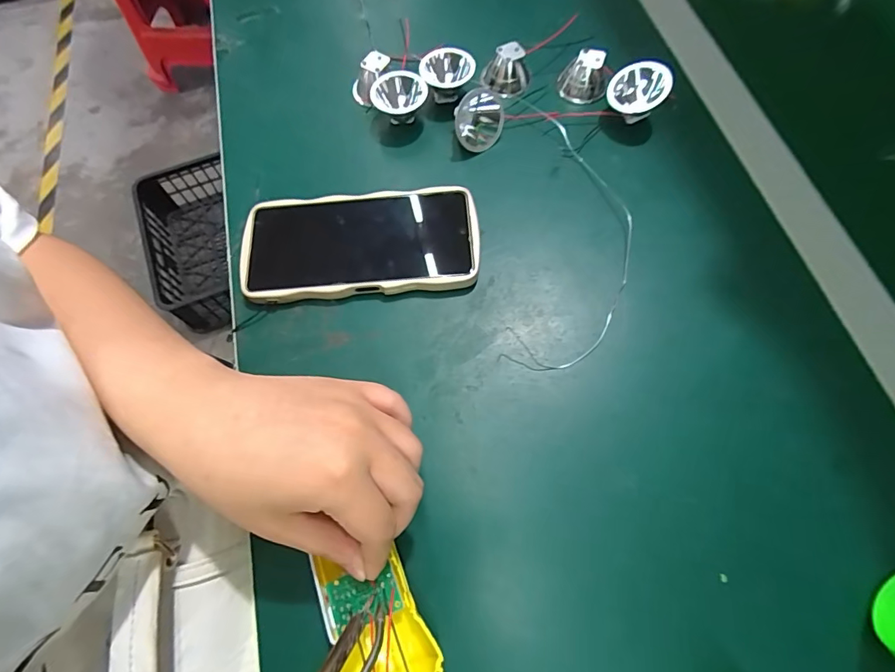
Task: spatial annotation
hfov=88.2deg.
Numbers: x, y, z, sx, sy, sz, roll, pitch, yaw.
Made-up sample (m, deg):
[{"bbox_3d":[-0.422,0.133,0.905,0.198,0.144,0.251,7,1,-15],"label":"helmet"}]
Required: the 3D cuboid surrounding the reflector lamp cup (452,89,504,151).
[{"bbox_3d":[0.024,-0.171,0.368,0.034,0.033,0.036,-1,67,3],"label":"reflector lamp cup"}]

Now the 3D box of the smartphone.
[{"bbox_3d":[-0.064,-0.067,0.337,0.169,0.017,0.081,-4,67,1],"label":"smartphone"}]

